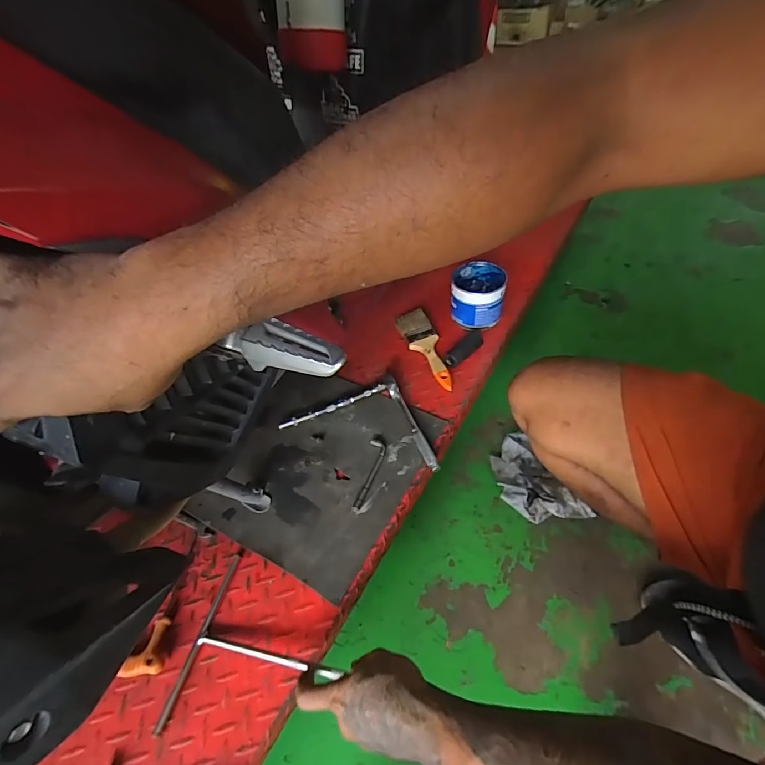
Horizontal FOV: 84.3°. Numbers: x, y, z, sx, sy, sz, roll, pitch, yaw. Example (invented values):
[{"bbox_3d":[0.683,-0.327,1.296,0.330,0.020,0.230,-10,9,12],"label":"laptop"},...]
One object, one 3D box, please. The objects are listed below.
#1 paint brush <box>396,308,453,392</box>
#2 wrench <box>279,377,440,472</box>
[{"bbox_3d":[0.089,-0.063,0.796,0.054,0.020,0.193,-19,50,-11],"label":"paint brush"},{"bbox_3d":[-0.027,0.046,0.705,0.280,0.033,0.128,14,52,17],"label":"wrench"}]

